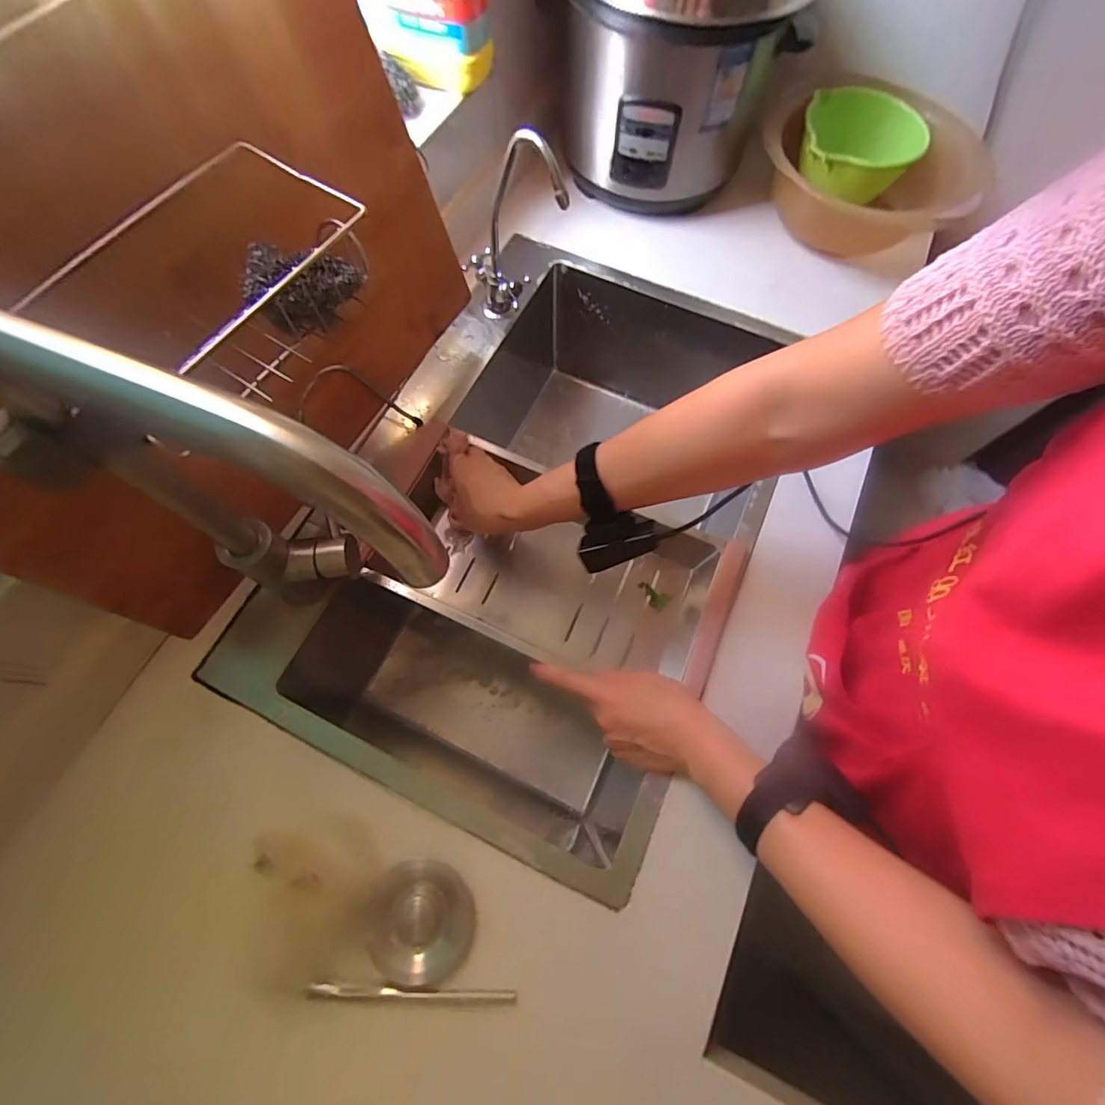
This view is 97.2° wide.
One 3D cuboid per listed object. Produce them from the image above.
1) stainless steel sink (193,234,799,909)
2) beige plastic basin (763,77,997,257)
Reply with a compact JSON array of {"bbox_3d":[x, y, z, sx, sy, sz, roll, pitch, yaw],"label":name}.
[{"bbox_3d":[0.004,-0.031,0.650,0.445,0.221,0.681,23,69,10],"label":"stainless steel sink"},{"bbox_3d":[0.423,-0.533,0.680,0.266,0.102,0.275,0,67,0],"label":"beige plastic basin"}]

